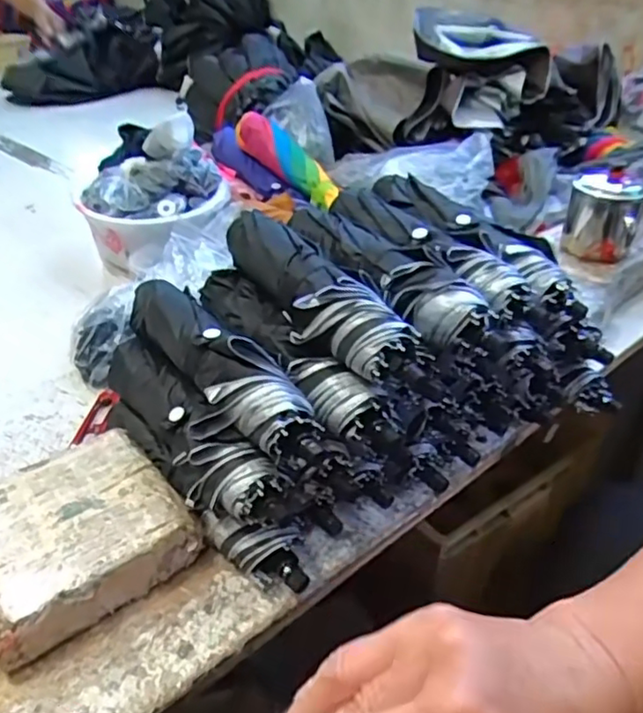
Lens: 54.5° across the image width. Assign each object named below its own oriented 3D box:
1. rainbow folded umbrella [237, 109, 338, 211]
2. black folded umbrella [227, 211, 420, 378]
[{"bbox_3d":[-0.037,-0.266,0.862,0.051,0.042,0.218,-29,63,-34],"label":"rainbow folded umbrella"},{"bbox_3d":[-0.007,-0.054,0.454,0.059,0.045,0.197,-21,41,-24],"label":"black folded umbrella"}]

